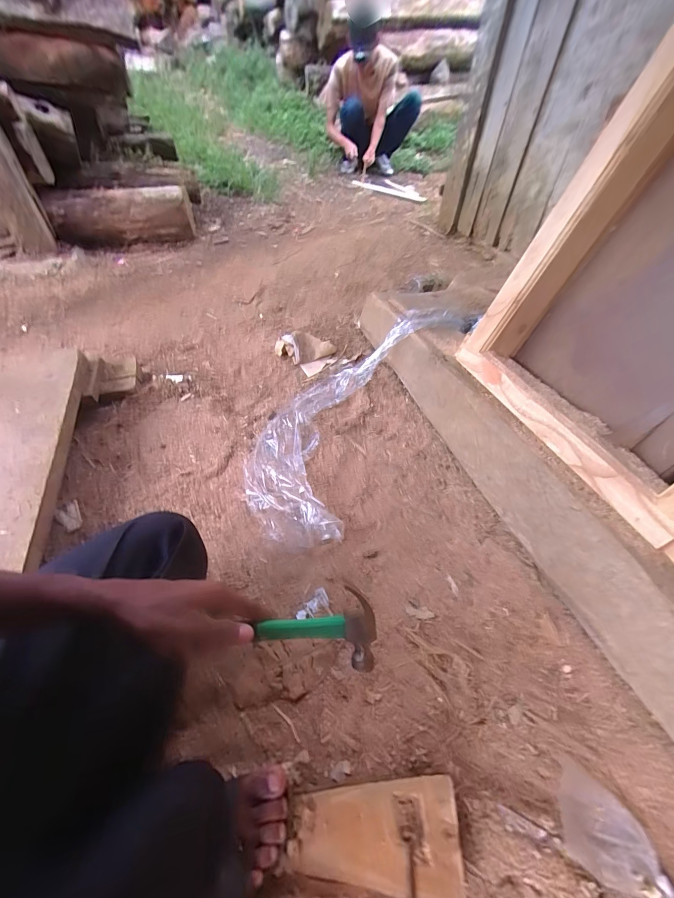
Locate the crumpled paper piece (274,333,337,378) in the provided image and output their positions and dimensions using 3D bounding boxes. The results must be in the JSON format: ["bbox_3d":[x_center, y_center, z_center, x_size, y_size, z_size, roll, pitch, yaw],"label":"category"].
[{"bbox_3d":[-0.086,-0.285,1.041,0.174,0.059,0.132,-12,51,-10],"label":"crumpled paper piece"}]

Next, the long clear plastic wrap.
[{"bbox_3d":[0.039,-0.144,0.859,0.305,0.138,0.775,24,54,19],"label":"long clear plastic wrap"}]

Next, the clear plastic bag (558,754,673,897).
[{"bbox_3d":[0.339,0.470,0.403,0.171,0.014,0.085,37,59,27],"label":"clear plastic bag"}]

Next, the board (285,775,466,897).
[{"bbox_3d":[0.040,0.436,0.399,0.186,0.015,0.097,-5,49,5],"label":"board"}]

